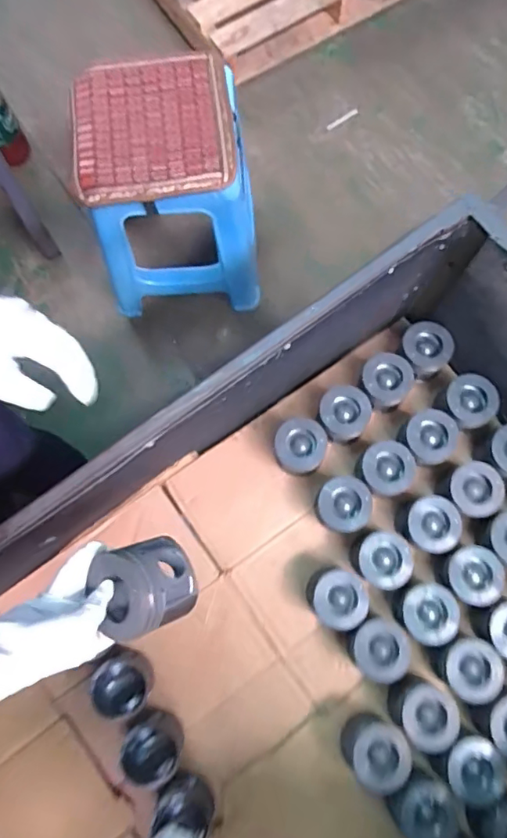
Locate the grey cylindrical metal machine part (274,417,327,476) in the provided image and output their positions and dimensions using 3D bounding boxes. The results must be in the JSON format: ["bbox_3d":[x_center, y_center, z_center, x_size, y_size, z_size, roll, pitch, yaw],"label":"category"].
[{"bbox_3d":[0.078,0.048,0.933,0.081,0.082,0.086,0,77,-1],"label":"grey cylindrical metal machine part"}]

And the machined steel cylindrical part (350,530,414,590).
[{"bbox_3d":[0.208,0.228,0.885,0.091,0.060,0.083,14,77,3],"label":"machined steel cylindrical part"}]

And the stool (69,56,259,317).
[{"bbox_3d":[-0.178,-0.475,1.218,0.333,0.459,0.302,-3,77,-1],"label":"stool"}]

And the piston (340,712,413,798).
[{"bbox_3d":[0.179,0.493,0.814,0.088,0.076,0.082,0,77,-1],"label":"piston"}]

